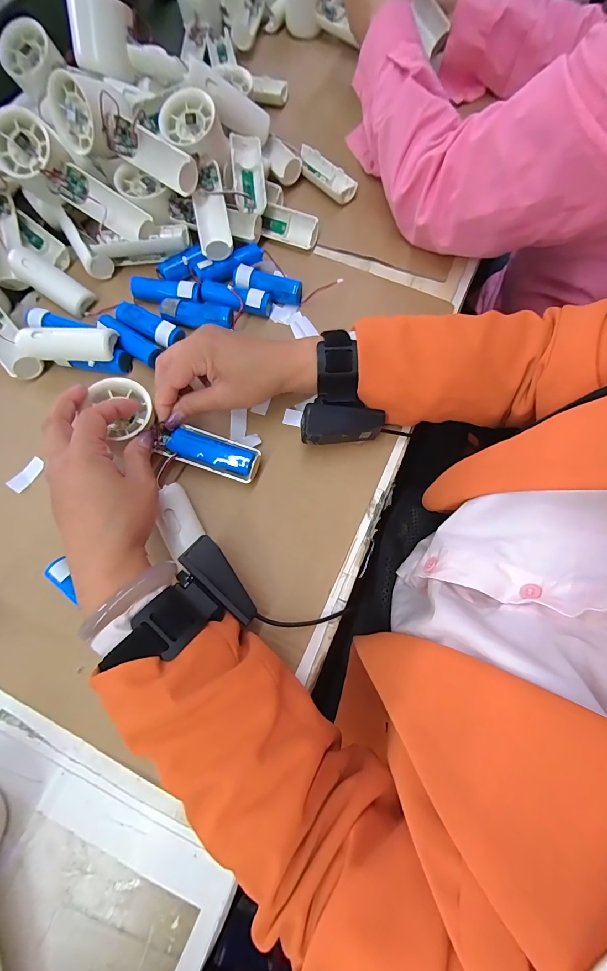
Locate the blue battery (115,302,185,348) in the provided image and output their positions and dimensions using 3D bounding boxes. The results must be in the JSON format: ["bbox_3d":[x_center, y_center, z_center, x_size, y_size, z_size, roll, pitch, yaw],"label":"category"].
[{"bbox_3d":[-0.158,-0.162,0.367,0.072,0.018,0.023,26,76,7],"label":"blue battery"}]

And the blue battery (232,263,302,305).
[{"bbox_3d":[-0.039,-0.211,0.385,0.075,0.020,0.024,17,75,4],"label":"blue battery"}]

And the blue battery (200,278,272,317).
[{"bbox_3d":[-0.071,-0.196,0.380,0.072,0.024,0.022,15,75,4],"label":"blue battery"}]

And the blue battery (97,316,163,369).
[{"bbox_3d":[-0.174,-0.144,0.363,0.074,0.019,0.022,35,77,9],"label":"blue battery"}]

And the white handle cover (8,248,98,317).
[{"bbox_3d":[-0.267,-0.218,0.383,0.090,0.021,0.030,33,77,8],"label":"white handle cover"}]

